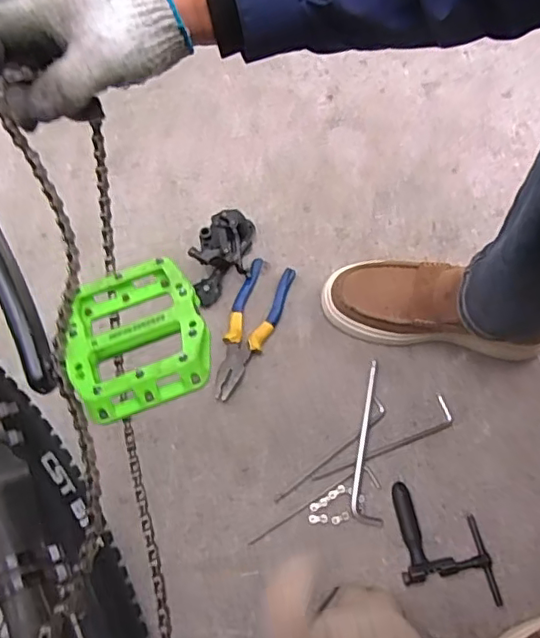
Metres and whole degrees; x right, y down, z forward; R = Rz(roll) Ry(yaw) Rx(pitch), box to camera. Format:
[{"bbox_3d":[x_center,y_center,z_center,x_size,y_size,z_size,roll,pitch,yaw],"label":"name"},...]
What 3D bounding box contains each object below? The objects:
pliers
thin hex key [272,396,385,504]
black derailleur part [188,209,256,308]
[{"bbox_3d":[-0.028,0.013,0.743,0.060,0.017,0.195,20,70,8],"label":"pliers"},{"bbox_3d":[0.072,0.156,0.686,0.173,0.004,0.025,-38,73,-13],"label":"thin hex key"},{"bbox_3d":[-0.065,-0.083,0.759,0.076,0.065,0.120,4,69,2],"label":"black derailleur part"}]

